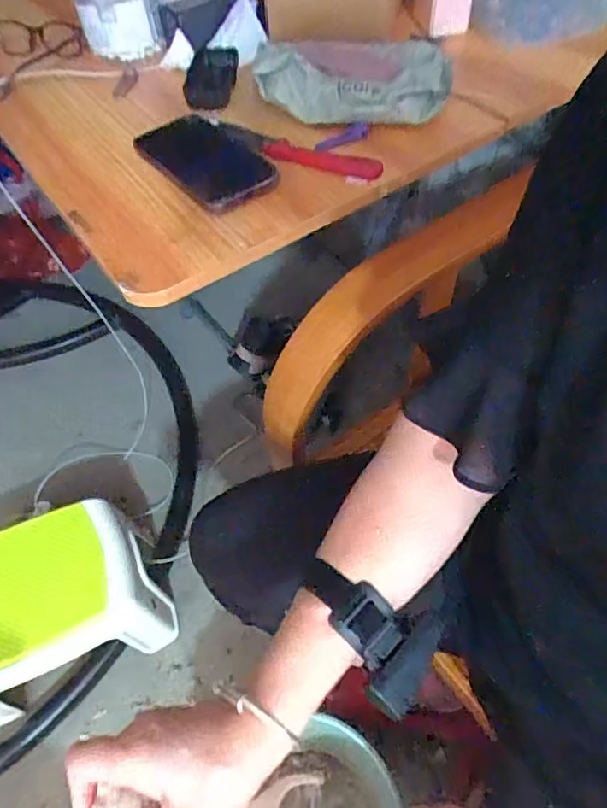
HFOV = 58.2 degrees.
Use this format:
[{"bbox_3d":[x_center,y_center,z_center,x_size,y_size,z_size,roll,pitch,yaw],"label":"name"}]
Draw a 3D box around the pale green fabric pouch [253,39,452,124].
[{"bbox_3d":[0.051,-0.350,0.576,0.194,0.057,0.120,-4,54,1],"label":"pale green fabric pouch"}]

